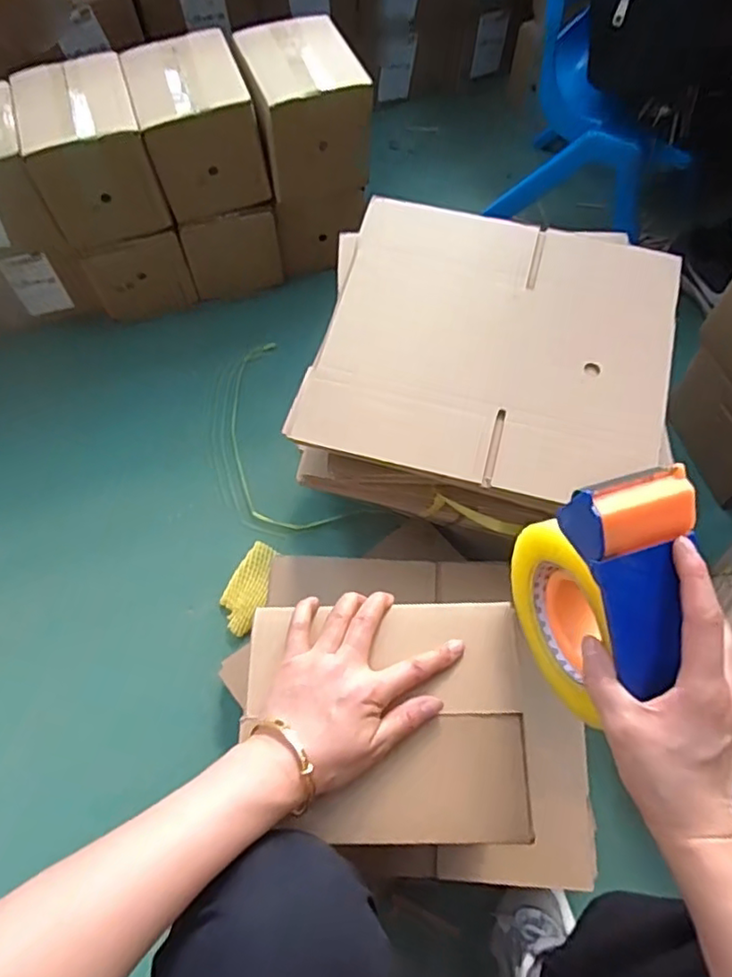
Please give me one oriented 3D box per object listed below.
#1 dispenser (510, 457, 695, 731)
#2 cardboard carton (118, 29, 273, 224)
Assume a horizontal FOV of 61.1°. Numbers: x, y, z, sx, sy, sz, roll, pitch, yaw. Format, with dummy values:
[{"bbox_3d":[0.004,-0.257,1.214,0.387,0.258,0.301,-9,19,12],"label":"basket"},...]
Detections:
[{"bbox_3d":[0.141,0.064,0.376,0.060,0.166,0.115,-14,58,-14],"label":"dispenser"},{"bbox_3d":[-0.252,-0.541,0.929,0.155,0.162,0.179,-18,64,-8],"label":"cardboard carton"}]

